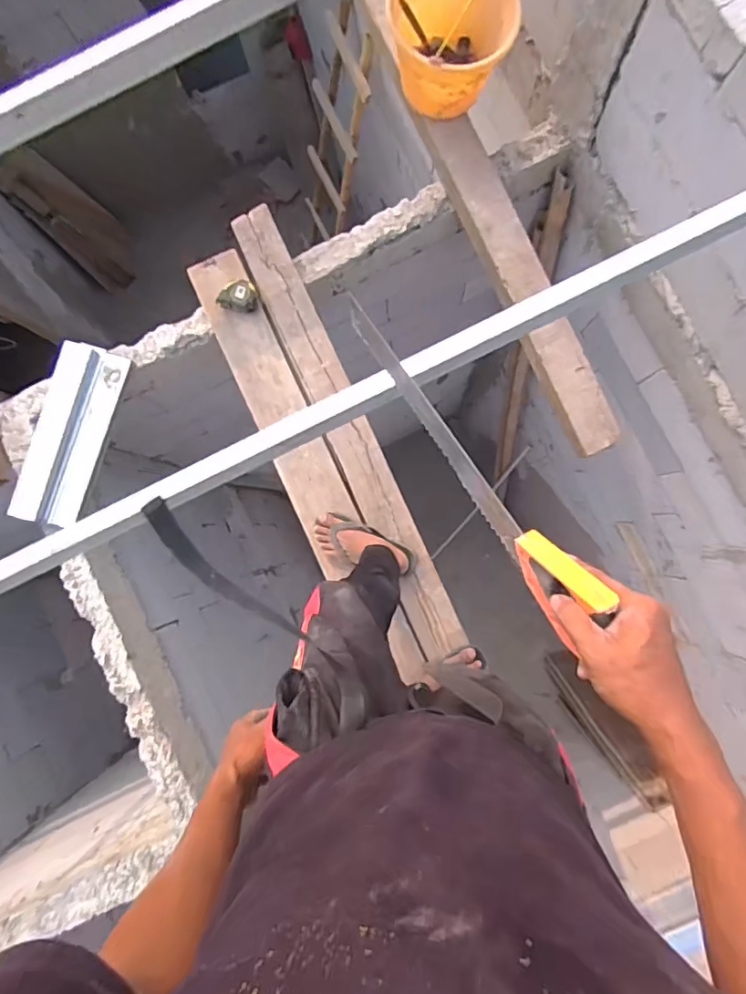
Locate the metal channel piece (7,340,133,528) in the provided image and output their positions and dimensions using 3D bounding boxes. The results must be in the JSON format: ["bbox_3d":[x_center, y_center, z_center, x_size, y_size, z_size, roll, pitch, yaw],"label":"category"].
[{"bbox_3d":[-0.863,-0.178,1.489,0.202,0.069,0.507,18,89,6],"label":"metal channel piece"}]

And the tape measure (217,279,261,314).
[{"bbox_3d":[-0.362,-0.542,1.420,0.112,0.035,0.083,12,88,6],"label":"tape measure"}]

